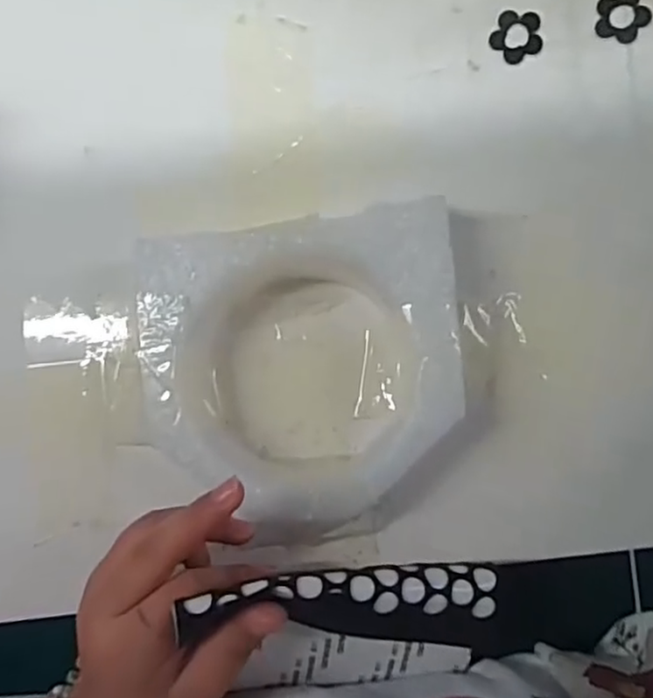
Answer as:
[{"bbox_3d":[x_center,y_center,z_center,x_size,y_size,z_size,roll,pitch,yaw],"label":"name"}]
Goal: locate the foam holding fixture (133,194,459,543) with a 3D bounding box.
[{"bbox_3d":[-0.010,0.012,0.318,0.145,0.038,0.140,-8,86,4],"label":"foam holding fixture"}]

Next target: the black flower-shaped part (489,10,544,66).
[{"bbox_3d":[0.098,-0.161,0.338,0.026,0.004,0.026,0,86,5],"label":"black flower-shaped part"}]

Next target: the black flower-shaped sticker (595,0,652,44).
[{"bbox_3d":[0.148,-0.167,0.332,0.026,0.004,0.025,-36,84,2],"label":"black flower-shaped sticker"}]

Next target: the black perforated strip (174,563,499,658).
[{"bbox_3d":[0.010,0.102,0.266,0.127,0.009,0.031,6,87,-15],"label":"black perforated strip"}]

